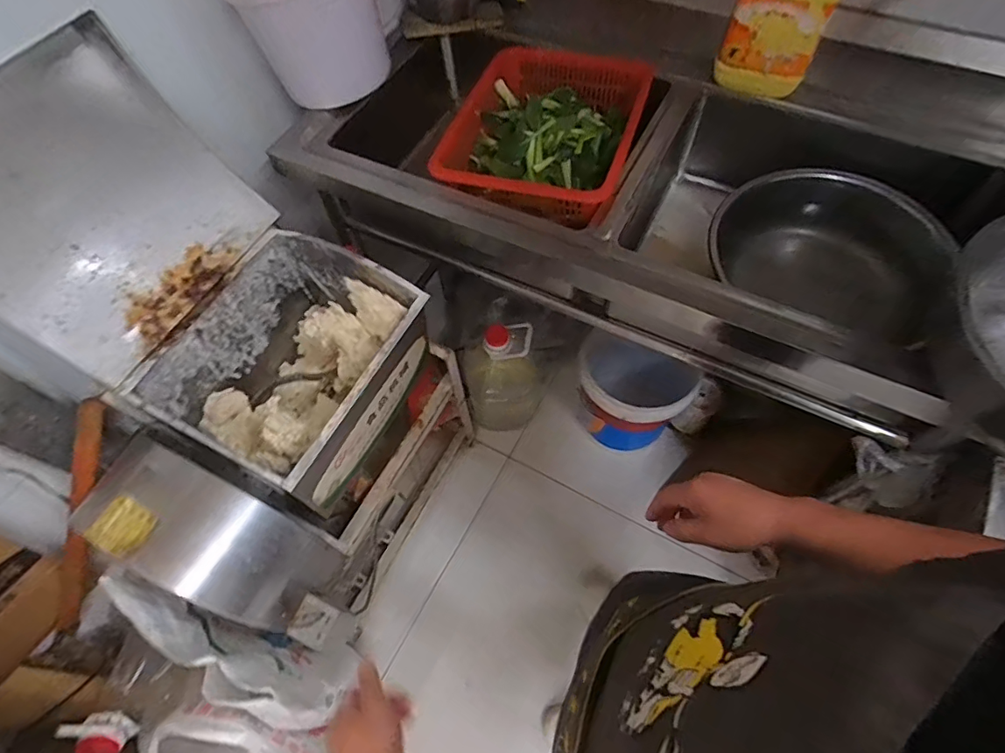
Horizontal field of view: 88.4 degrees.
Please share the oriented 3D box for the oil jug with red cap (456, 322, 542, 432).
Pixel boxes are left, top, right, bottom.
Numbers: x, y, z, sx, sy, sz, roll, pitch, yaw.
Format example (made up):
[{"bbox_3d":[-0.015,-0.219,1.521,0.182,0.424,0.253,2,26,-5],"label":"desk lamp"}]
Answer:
[{"bbox_3d":[-0.005,-0.010,1.488,0.216,0.419,0.190,-8,61,-2],"label":"oil jug with red cap"}]

